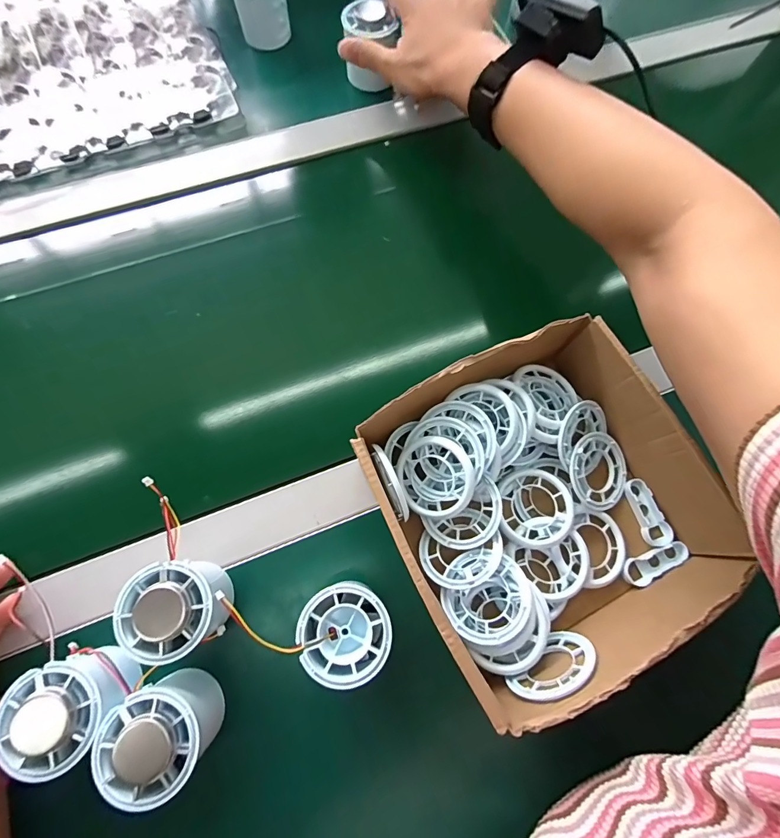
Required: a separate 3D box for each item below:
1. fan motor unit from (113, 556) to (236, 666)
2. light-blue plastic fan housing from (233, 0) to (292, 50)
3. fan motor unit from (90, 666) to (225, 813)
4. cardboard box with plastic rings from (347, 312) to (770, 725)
[{"bbox_3d":[-0.134,0.119,0.267,0.052,0.057,0.052,1,73,-2],"label":"fan motor unit"},{"bbox_3d":[-0.136,-0.438,0.448,0.053,0.053,0.045,-10,73,-5],"label":"light-blue plastic fan housing"},{"bbox_3d":[-0.130,0.182,0.248,0.055,0.057,0.053,1,73,-2],"label":"fan motor unit"},{"bbox_3d":[0.103,0.057,0.291,0.203,0.070,0.209,-26,76,-10],"label":"cardboard box with plastic rings"}]

